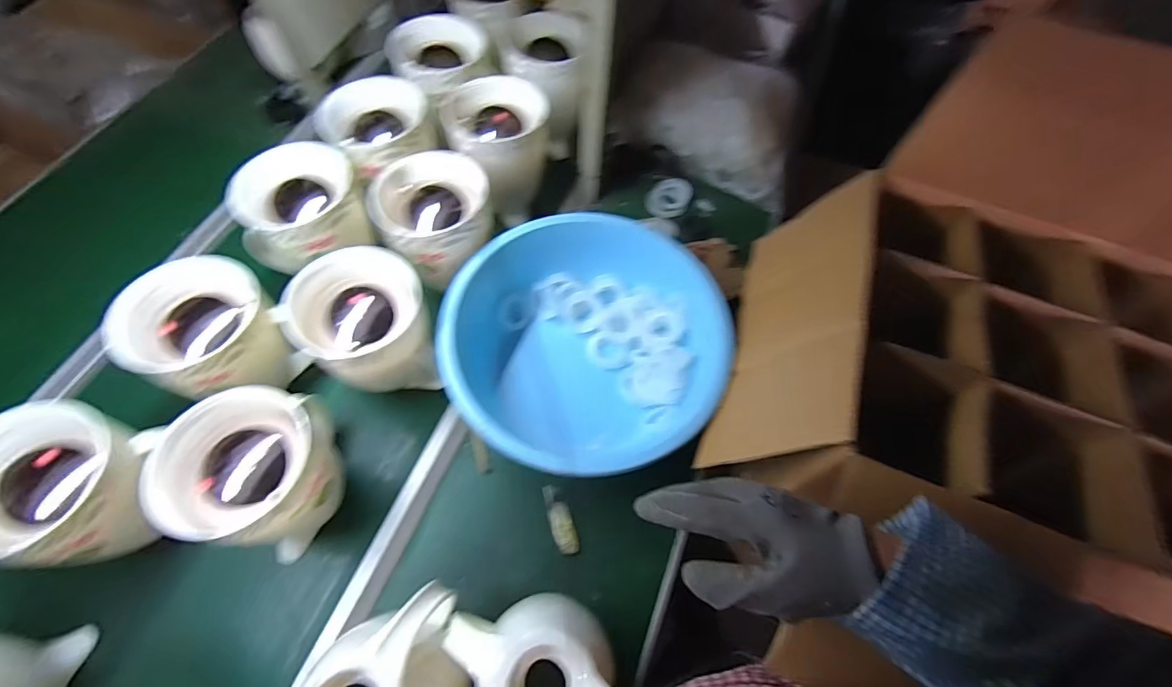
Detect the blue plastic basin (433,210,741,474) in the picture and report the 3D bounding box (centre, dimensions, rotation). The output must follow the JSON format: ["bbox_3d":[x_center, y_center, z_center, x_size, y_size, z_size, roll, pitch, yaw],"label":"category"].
[{"bbox_3d":[-0.002,0.012,0.724,0.367,0.164,0.361,-8,63,-7],"label":"blue plastic basin"}]

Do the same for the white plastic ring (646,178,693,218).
[{"bbox_3d":[0.155,-0.271,0.932,0.083,0.013,0.066,-6,105,10],"label":"white plastic ring"}]

